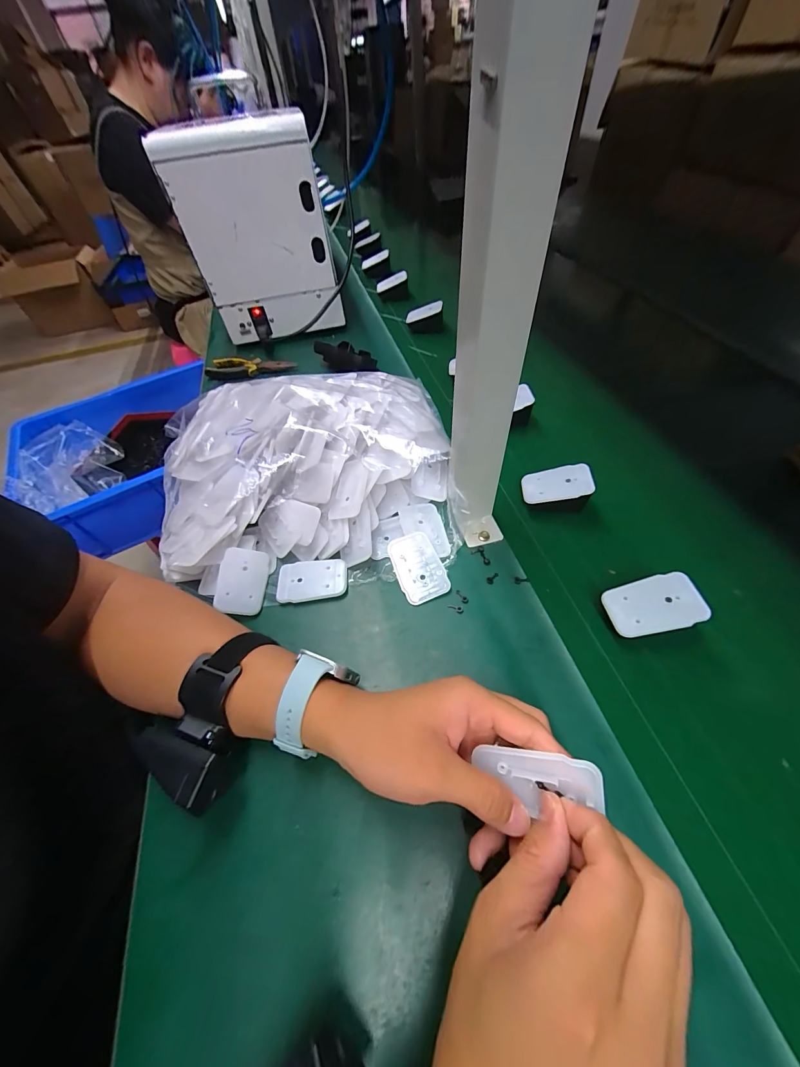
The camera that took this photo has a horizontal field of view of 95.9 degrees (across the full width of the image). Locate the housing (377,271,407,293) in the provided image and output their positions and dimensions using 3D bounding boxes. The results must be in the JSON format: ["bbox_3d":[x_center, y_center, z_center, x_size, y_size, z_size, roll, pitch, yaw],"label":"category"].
[{"bbox_3d":[-0.020,-0.522,0.751,0.080,0.017,0.018,5,47,41],"label":"housing"}]

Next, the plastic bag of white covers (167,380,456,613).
[{"bbox_3d":[-0.113,-0.075,0.394,0.336,0.088,0.294,-2,52,-1],"label":"plastic bag of white covers"}]

